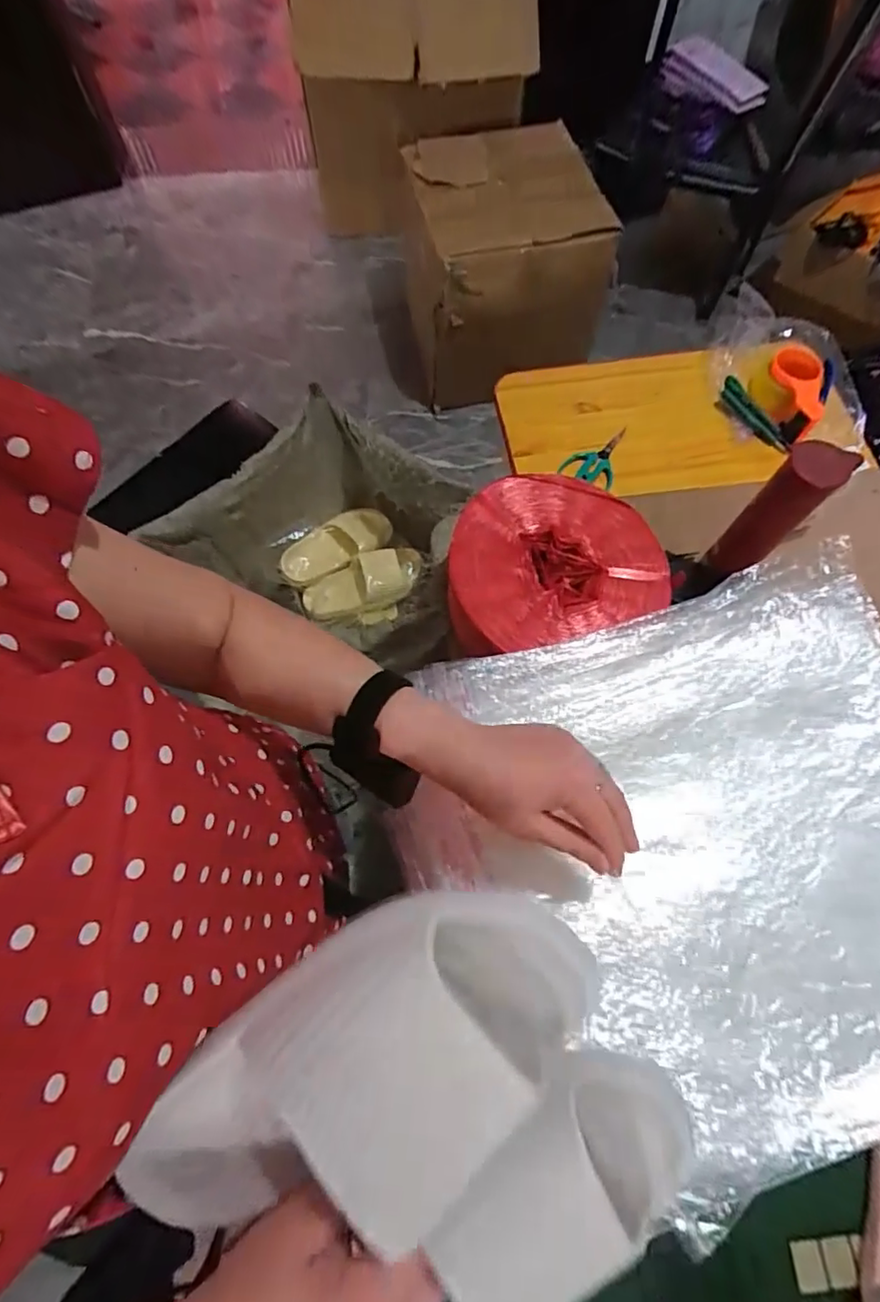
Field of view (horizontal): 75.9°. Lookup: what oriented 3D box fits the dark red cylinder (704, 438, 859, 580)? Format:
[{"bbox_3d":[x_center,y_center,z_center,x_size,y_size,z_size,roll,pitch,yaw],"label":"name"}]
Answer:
[{"bbox_3d":[0.433,-0.173,0.746,0.071,0.231,0.072,-37,73,-14],"label":"dark red cylinder"}]

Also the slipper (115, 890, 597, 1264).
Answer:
[{"bbox_3d":[-0.052,0.212,0.271,0.270,0.067,0.113,-36,71,10],"label":"slipper"}]

